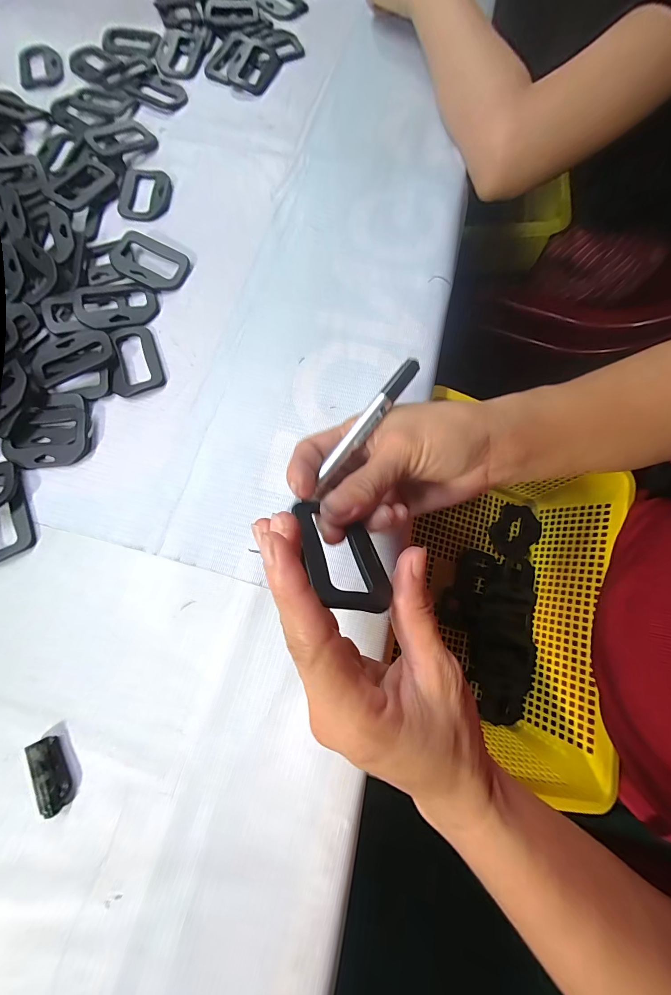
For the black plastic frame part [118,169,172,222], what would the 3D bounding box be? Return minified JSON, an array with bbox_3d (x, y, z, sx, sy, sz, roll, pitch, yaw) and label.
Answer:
[{"bbox_3d":[-0.177,-0.280,0.328,0.047,0.004,0.060,0,74,-1],"label":"black plastic frame part"}]

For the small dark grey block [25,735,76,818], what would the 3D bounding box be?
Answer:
[{"bbox_3d":[-0.162,0.158,0.203,0.015,0.010,0.038,-26,76,-8],"label":"small dark grey block"}]

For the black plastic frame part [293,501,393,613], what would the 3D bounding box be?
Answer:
[{"bbox_3d":[0.004,0.025,0.158,0.041,0.004,0.058,13,33,-26],"label":"black plastic frame part"}]

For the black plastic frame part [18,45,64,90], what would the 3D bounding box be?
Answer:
[{"bbox_3d":[-0.311,-0.455,0.374,0.043,0.004,0.065,-13,75,-5],"label":"black plastic frame part"}]

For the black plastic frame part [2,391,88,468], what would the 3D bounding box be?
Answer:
[{"bbox_3d":[-0.211,-0.051,0.263,0.054,0.008,0.058,-5,74,-3],"label":"black plastic frame part"}]

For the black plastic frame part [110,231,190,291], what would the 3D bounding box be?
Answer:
[{"bbox_3d":[-0.157,-0.199,0.301,0.059,0.012,0.042,19,74,4],"label":"black plastic frame part"}]

